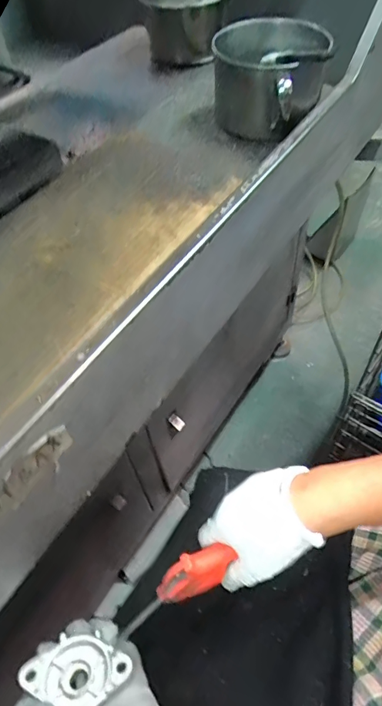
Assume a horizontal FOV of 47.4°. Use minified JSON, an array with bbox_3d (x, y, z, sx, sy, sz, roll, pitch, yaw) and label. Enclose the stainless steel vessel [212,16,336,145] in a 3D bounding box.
[{"bbox_3d":[0.088,-0.316,0.503,0.121,0.100,0.116,-3,53,4],"label":"stainless steel vessel"}]

